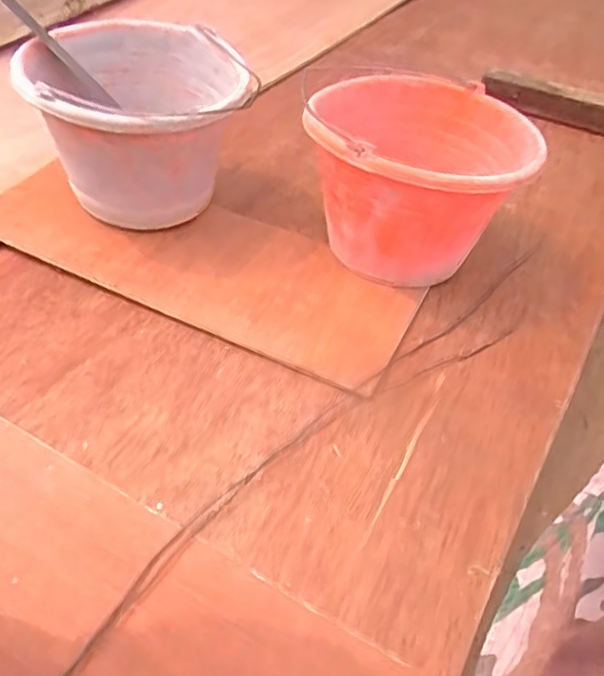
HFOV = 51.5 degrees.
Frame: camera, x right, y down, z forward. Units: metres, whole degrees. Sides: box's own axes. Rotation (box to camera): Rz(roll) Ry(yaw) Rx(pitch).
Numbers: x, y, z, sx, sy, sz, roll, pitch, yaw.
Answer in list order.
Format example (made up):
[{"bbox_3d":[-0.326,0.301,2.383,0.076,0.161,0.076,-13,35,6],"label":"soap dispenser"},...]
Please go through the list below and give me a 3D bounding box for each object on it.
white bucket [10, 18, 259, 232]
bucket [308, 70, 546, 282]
[{"bbox_3d":[-0.192,-0.253,0.760,0.242,0.180,0.291,5,46,1],"label":"white bucket"},{"bbox_3d":[0.126,-0.184,0.731,0.241,0.172,0.261,3,46,-3],"label":"bucket"}]

